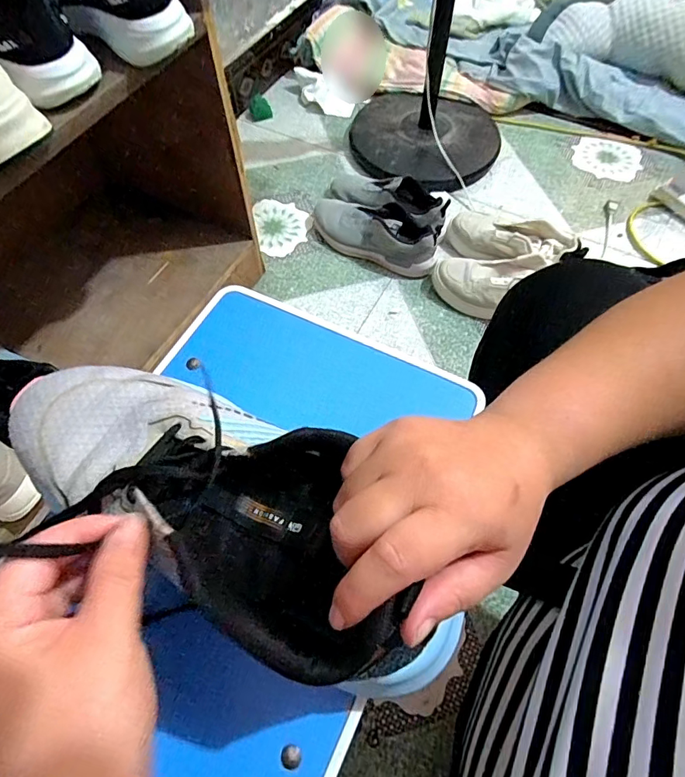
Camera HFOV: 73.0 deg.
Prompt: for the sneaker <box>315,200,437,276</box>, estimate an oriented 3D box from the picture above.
[{"bbox_3d":[0.063,-0.339,0.996,0.293,0.089,0.094,27,65,16],"label":"sneaker"}]

